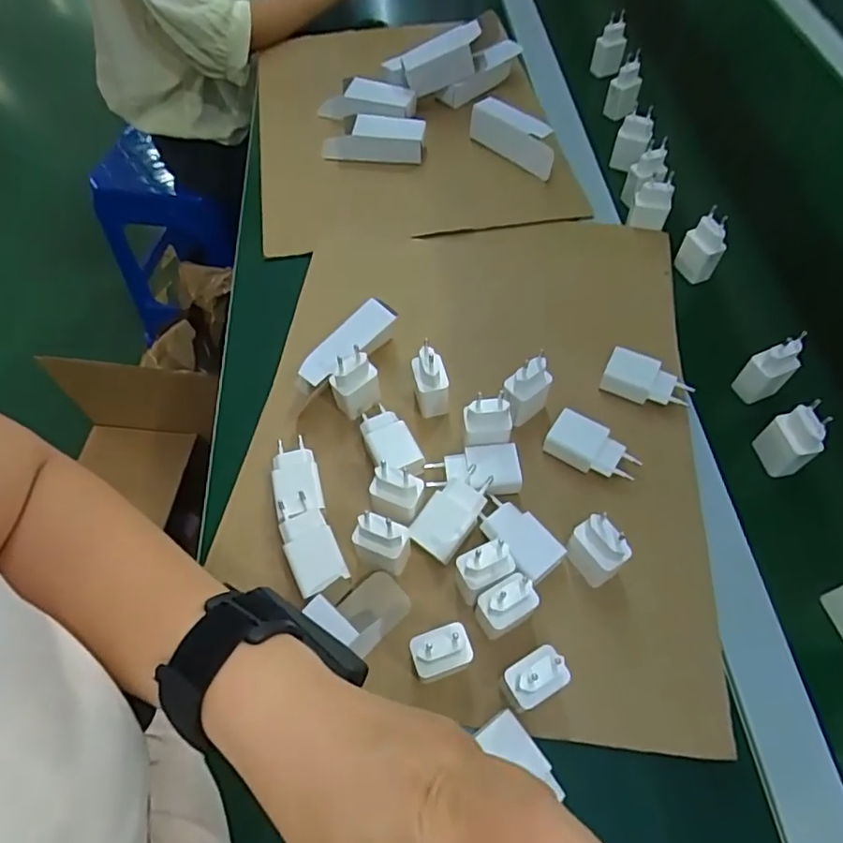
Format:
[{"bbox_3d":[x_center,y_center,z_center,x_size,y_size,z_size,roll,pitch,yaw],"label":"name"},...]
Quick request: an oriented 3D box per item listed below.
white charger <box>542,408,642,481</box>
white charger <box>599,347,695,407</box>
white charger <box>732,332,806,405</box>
[{"bbox_3d":[0.148,0.024,0.498,0.076,0.029,0.037,26,62,15],"label":"white charger"},{"bbox_3d":[0.210,-0.035,0.536,0.077,0.031,0.037,22,61,13],"label":"white charger"},{"bbox_3d":[0.327,-0.050,0.539,0.035,0.071,0.029,-23,61,-14],"label":"white charger"}]

